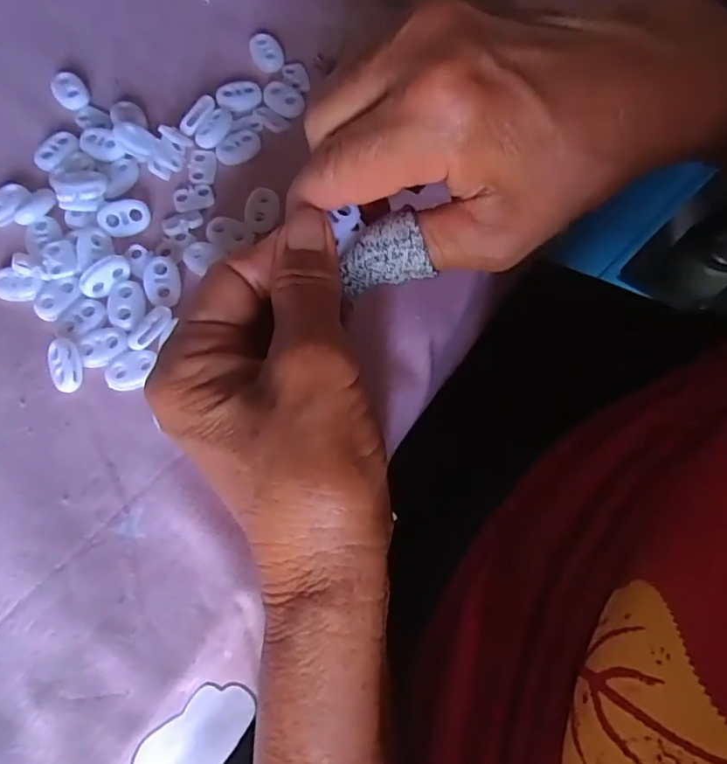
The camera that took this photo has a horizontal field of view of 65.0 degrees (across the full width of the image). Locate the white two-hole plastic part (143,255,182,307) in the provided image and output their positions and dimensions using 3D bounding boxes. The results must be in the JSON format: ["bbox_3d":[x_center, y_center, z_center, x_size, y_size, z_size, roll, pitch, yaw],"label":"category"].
[{"bbox_3d":[-0.087,-0.044,0.246,0.015,0.005,0.022,-8,72,-5],"label":"white two-hole plastic part"}]

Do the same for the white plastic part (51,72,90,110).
[{"bbox_3d":[-0.145,-0.144,0.282,0.016,0.005,0.022,-36,76,-13],"label":"white plastic part"}]

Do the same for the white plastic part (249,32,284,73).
[{"bbox_3d":[-0.050,-0.171,0.296,0.015,0.005,0.024,-17,73,-8],"label":"white plastic part"}]

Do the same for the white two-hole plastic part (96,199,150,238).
[{"bbox_3d":[-0.107,-0.074,0.256,0.022,0.004,0.015,-16,101,-20],"label":"white two-hole plastic part"}]

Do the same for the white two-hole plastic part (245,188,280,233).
[{"bbox_3d":[-0.047,-0.080,0.264,0.015,0.004,0.022,5,71,-1],"label":"white two-hole plastic part"}]

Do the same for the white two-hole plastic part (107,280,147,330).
[{"bbox_3d":[-0.102,-0.034,0.244,0.015,0.004,0.022,-10,72,-6],"label":"white two-hole plastic part"}]

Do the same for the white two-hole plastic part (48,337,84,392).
[{"bbox_3d":[-0.122,-0.007,0.233,0.012,0.009,0.021,-20,73,-9],"label":"white two-hole plastic part"}]

